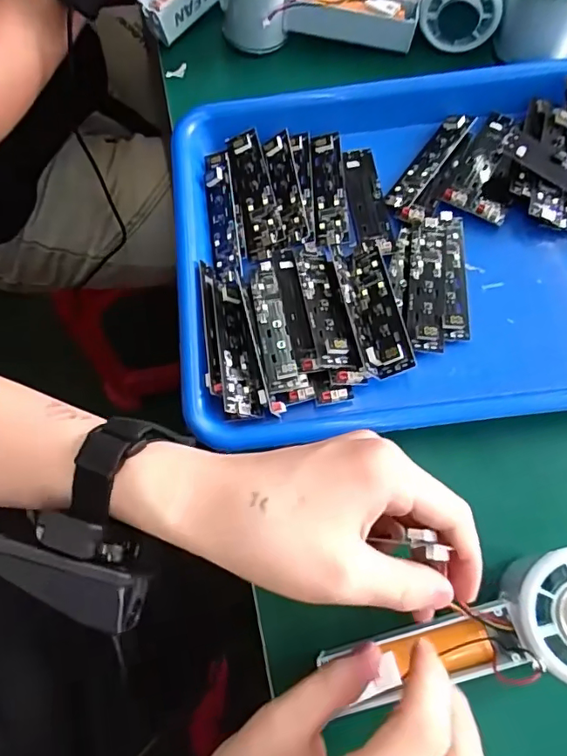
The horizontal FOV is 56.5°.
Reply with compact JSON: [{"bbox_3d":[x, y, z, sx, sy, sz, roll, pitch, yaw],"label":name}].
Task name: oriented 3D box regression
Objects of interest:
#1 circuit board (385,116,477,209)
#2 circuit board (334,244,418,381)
[{"bbox_3d":[0.102,-0.153,0.368,0.018,0.011,0.085,35,75,13],"label":"circuit board"},{"bbox_3d":[0.055,-0.046,0.329,0.032,0.013,0.093,-12,71,-3],"label":"circuit board"}]

